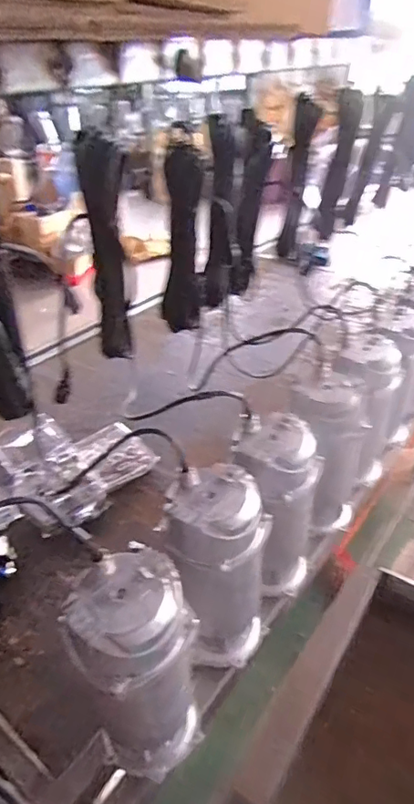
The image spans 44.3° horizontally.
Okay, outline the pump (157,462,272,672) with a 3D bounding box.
[{"bbox_3d":[0.019,0.241,0.721,0.133,0.287,0.117,-14,37,-16],"label":"pump"}]

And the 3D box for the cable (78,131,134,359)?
[{"bbox_3d":[-0.148,-0.221,0.792,0.076,0.337,0.043,-10,36,-11],"label":"cable"}]

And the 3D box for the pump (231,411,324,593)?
[{"bbox_3d":[0.103,0.173,0.813,0.129,0.284,0.114,-28,42,-31],"label":"pump"}]

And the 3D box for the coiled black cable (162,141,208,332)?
[{"bbox_3d":[-0.041,-0.291,0.945,0.070,0.329,0.066,7,36,13],"label":"coiled black cable"}]

